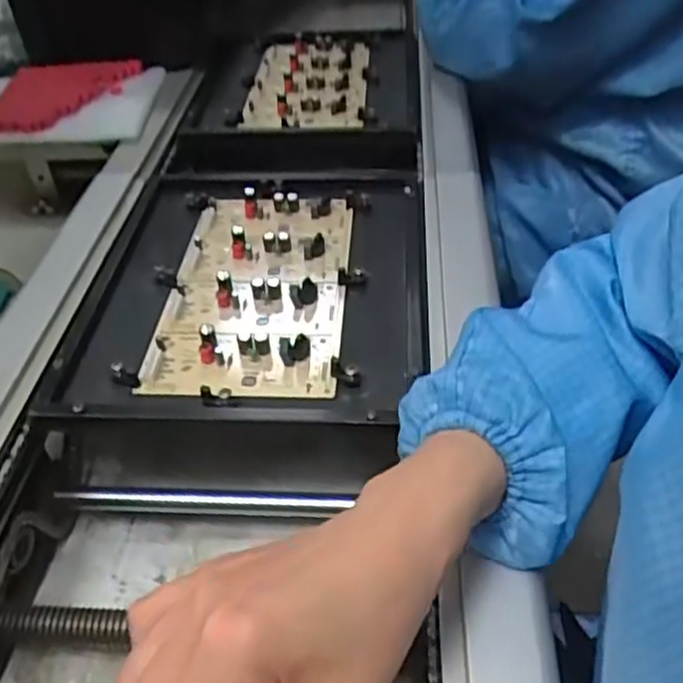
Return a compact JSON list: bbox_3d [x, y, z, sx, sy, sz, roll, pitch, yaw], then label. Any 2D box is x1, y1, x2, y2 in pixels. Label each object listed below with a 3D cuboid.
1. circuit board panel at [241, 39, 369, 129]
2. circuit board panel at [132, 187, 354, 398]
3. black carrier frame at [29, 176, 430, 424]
[{"bbox_3d":[-0.034,-0.271,0.744,0.120,0.032,0.187,1,41,4],"label":"circuit board panel"},{"bbox_3d":[-0.057,-0.045,0.492,0.118,0.016,0.205,4,43,2],"label":"circuit board panel"},{"bbox_3d":[-0.056,-0.047,0.499,0.229,0.017,0.263,4,43,2],"label":"black carrier frame"}]

